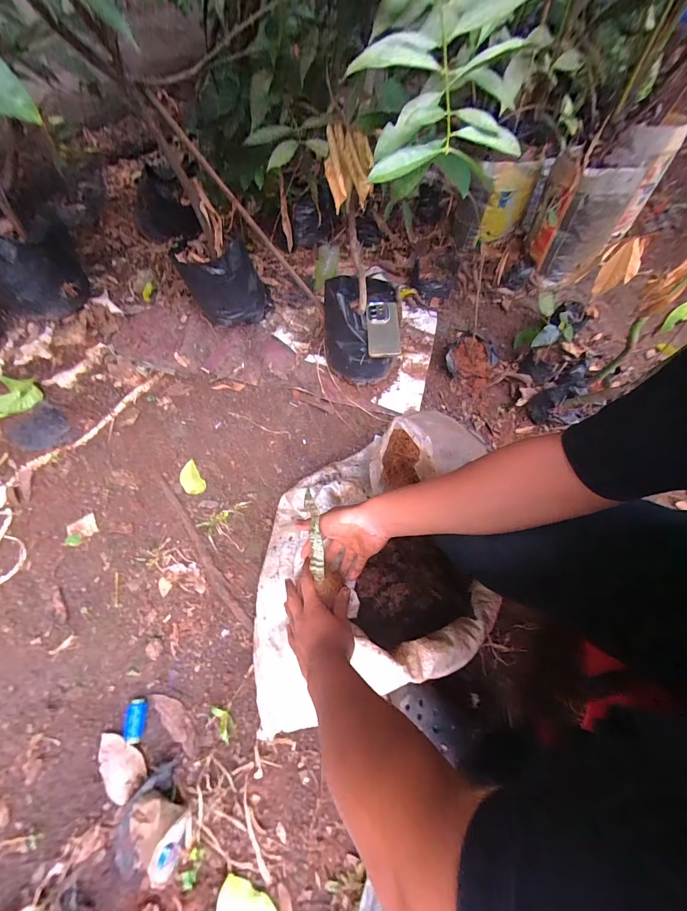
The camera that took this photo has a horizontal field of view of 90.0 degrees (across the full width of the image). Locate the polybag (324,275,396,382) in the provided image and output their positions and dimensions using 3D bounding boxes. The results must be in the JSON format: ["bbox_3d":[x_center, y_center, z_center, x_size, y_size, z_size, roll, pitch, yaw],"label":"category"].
[{"bbox_3d":[0.040,-0.334,0.874,0.170,0.161,0.231,2,58,3],"label":"polybag"}]

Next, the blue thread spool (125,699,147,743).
[{"bbox_3d":[-0.329,0.425,0.551,0.026,0.023,0.057,-1,60,-3],"label":"blue thread spool"}]

